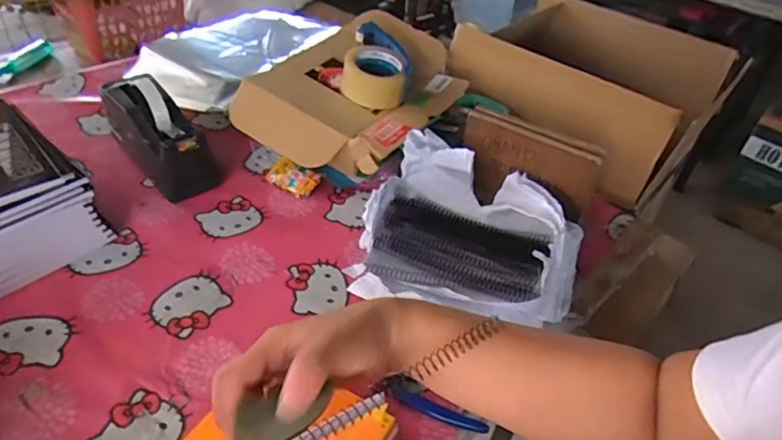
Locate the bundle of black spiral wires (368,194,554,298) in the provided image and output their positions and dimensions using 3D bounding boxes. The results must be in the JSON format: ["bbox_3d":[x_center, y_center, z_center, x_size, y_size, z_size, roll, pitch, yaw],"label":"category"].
[{"bbox_3d":[0.085,0.043,0.694,0.219,0.032,0.148,14,42,7],"label":"bundle of black spiral wires"}]

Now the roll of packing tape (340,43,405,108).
[{"bbox_3d":[-0.028,-0.231,0.858,0.098,0.061,0.098,4,42,-4],"label":"roll of packing tape"}]

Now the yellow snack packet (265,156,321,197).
[{"bbox_3d":[-0.144,-0.062,0.781,0.078,0.015,0.044,23,85,20],"label":"yellow snack packet"}]

